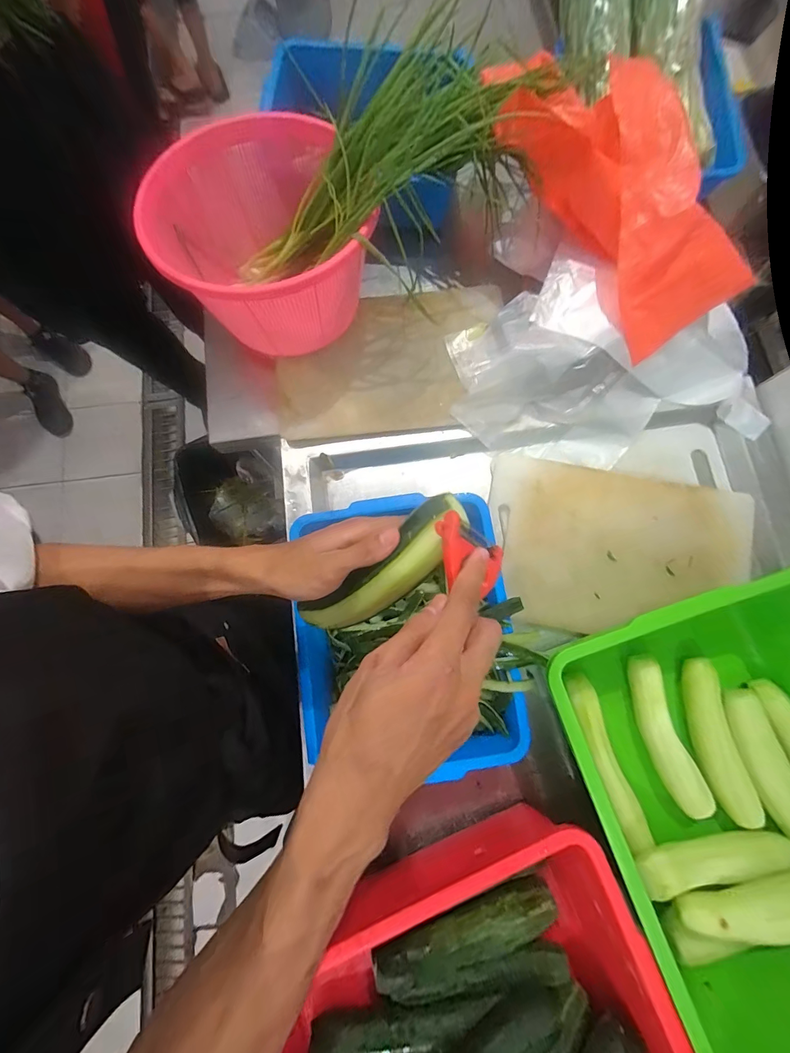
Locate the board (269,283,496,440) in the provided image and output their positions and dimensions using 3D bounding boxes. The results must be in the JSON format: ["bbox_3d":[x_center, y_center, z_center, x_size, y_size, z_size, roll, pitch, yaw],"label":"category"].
[{"bbox_3d":[-0.008,-0.249,0.574,0.328,0.017,0.219,-5,79,0],"label":"board"}]

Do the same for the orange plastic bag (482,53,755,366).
[{"bbox_3d":[0.287,-0.413,0.496,0.186,0.121,0.359,-37,97,-6],"label":"orange plastic bag"}]

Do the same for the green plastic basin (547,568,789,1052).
[{"bbox_3d":[0.369,0.270,0.423,0.318,0.149,0.386,-19,80,-3],"label":"green plastic basin"}]

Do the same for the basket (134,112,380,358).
[{"bbox_3d":[-0.176,-0.377,0.519,0.248,0.167,0.293,-20,80,-3],"label":"basket"}]

